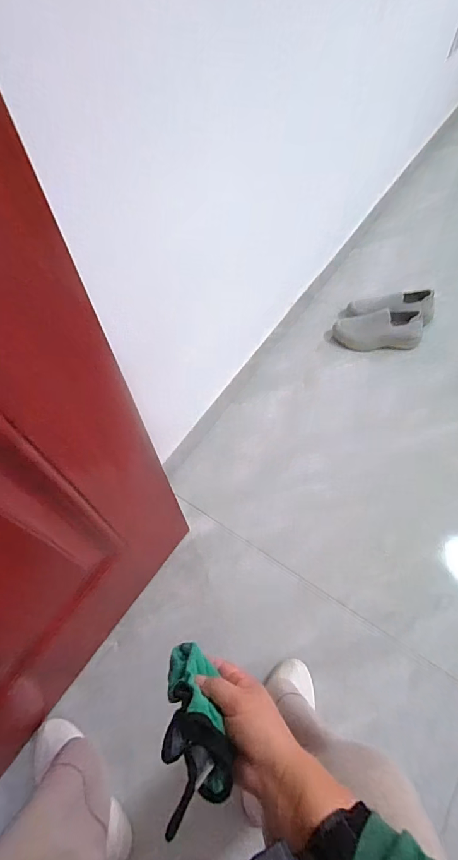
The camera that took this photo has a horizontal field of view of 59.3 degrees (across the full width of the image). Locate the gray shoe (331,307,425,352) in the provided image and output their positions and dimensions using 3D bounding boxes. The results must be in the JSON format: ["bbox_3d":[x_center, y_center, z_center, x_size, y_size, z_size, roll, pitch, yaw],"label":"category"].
[{"bbox_3d":[0.428,-0.285,1.158,0.235,0.112,0.069,5,58,2],"label":"gray shoe"}]

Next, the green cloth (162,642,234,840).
[{"bbox_3d":[-0.038,0.271,0.383,0.062,0.044,0.144,-14,41,-5],"label":"green cloth"}]

